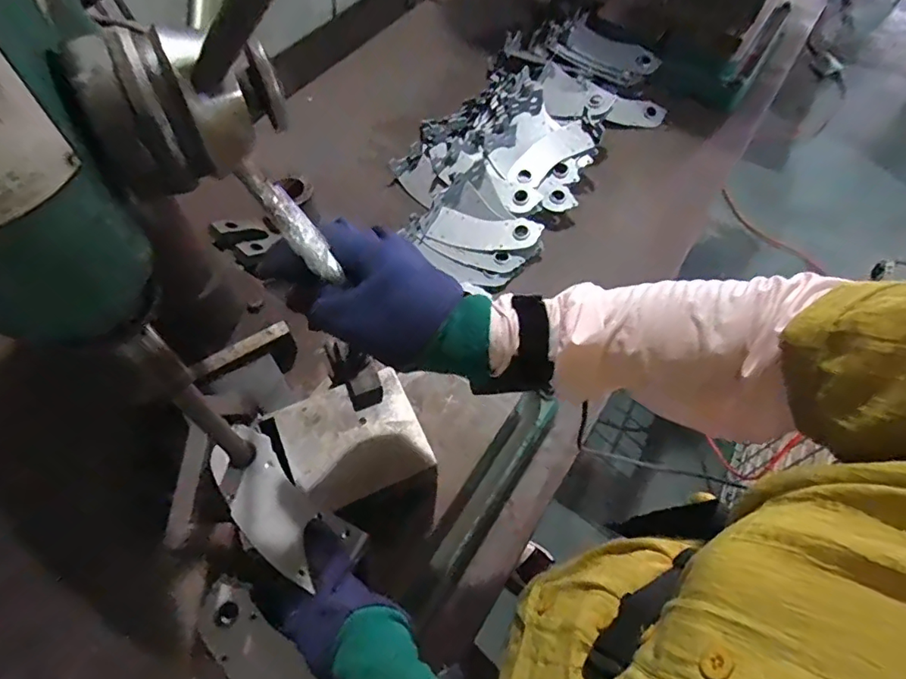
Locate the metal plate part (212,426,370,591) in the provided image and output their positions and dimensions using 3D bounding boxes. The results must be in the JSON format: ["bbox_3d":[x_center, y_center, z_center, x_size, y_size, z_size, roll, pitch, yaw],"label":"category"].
[{"bbox_3d":[-0.158,0.147,0.462,0.159,0.006,0.066,37,60,18],"label":"metal plate part"}]

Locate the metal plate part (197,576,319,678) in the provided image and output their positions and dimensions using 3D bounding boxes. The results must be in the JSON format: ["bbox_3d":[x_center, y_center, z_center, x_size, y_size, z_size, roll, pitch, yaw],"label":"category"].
[{"bbox_3d":[-0.186,0.313,0.506,0.180,0.006,0.057,35,64,24],"label":"metal plate part"}]

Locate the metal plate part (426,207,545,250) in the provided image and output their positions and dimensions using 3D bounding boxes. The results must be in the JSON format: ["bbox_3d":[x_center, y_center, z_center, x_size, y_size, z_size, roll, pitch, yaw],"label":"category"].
[{"bbox_3d":[0.050,-0.170,0.813,0.169,0.010,0.060,10,73,12],"label":"metal plate part"}]

